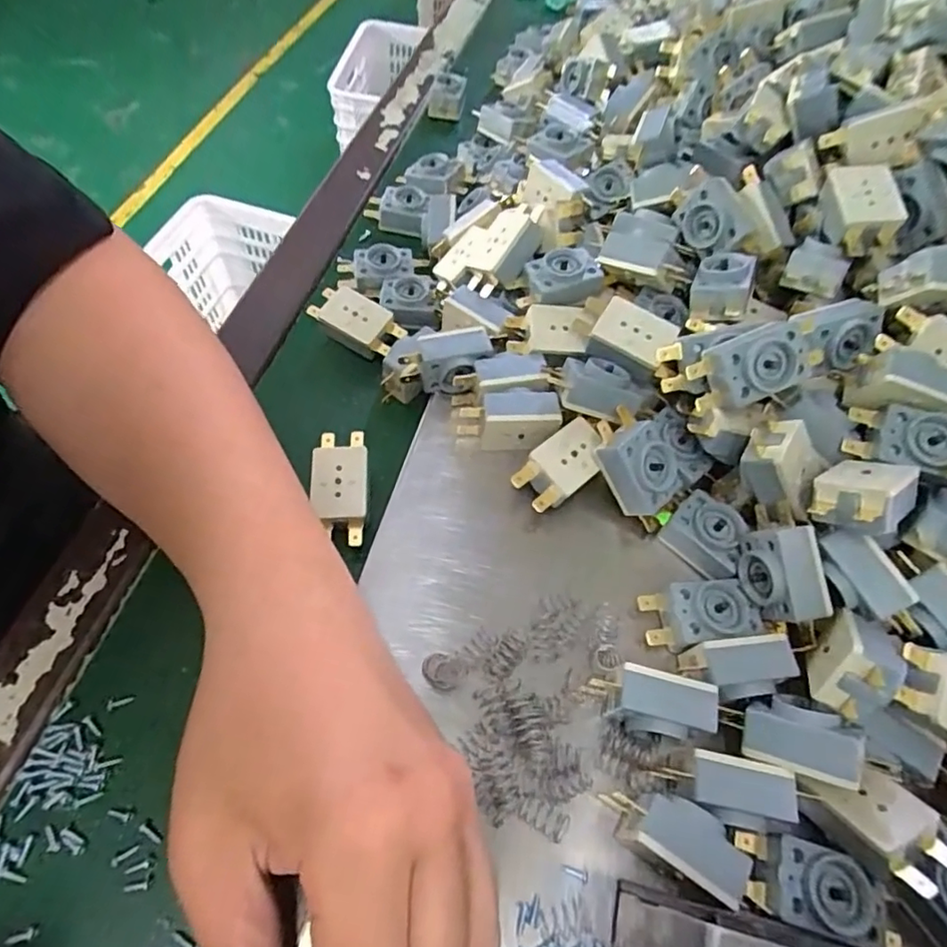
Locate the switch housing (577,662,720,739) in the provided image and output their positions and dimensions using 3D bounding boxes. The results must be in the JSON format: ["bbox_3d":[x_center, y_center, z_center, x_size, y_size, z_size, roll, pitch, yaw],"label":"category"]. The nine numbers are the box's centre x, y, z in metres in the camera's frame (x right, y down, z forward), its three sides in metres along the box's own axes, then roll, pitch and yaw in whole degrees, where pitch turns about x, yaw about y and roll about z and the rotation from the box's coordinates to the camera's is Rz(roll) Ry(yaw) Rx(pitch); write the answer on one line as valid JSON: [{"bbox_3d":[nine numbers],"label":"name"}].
[{"bbox_3d":[0.067,0.089,0.224,0.047,0.020,0.021,12,59,3],"label":"switch housing"}]

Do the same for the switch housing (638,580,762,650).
[{"bbox_3d":[0.097,0.059,0.246,0.047,0.014,0.026,-2,59,-5],"label":"switch housing"}]

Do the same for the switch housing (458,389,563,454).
[{"bbox_3d":[0.017,-0.026,0.289,0.046,0.030,0.020,5,59,-1],"label":"switch housing"}]

